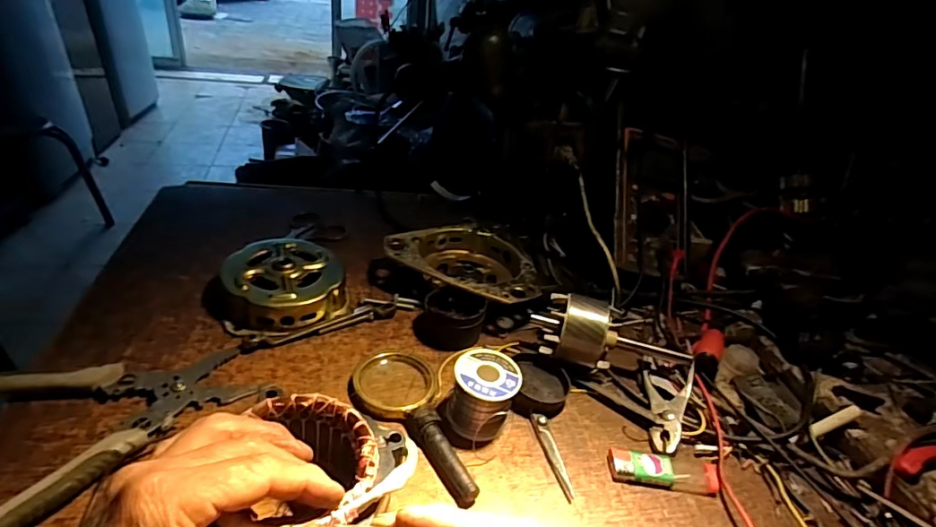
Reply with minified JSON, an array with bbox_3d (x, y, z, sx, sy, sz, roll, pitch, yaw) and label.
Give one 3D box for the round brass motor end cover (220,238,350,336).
[{"bbox_3d":[-0.176,0.015,0.489,0.106,0.037,0.114,-6,36,-20],"label":"round brass motor end cover"}]

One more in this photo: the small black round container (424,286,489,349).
[{"bbox_3d":[-0.012,0.052,0.484,0.056,0.037,0.057,6,33,-4],"label":"small black round container"}]

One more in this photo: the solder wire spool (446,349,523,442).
[{"bbox_3d":[0.013,0.107,0.408,0.050,0.051,0.052,6,33,-4],"label":"solder wire spool"}]

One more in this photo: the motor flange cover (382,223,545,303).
[{"bbox_3d":[0.006,-0.002,0.560,0.170,0.039,0.149,20,35,18],"label":"motor flange cover"}]

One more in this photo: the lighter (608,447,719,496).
[{"bbox_3d":[0.153,0.161,0.394,0.085,0.011,0.027,10,33,3],"label":"lighter"}]

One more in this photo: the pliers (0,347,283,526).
[{"bbox_3d":[-0.252,0.098,0.360,0.127,0.026,0.176,30,39,30],"label":"pliers"}]

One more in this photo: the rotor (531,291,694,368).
[{"bbox_3d":[0.133,0.066,0.474,0.140,0.061,0.062,3,34,-7],"label":"rotor"}]

